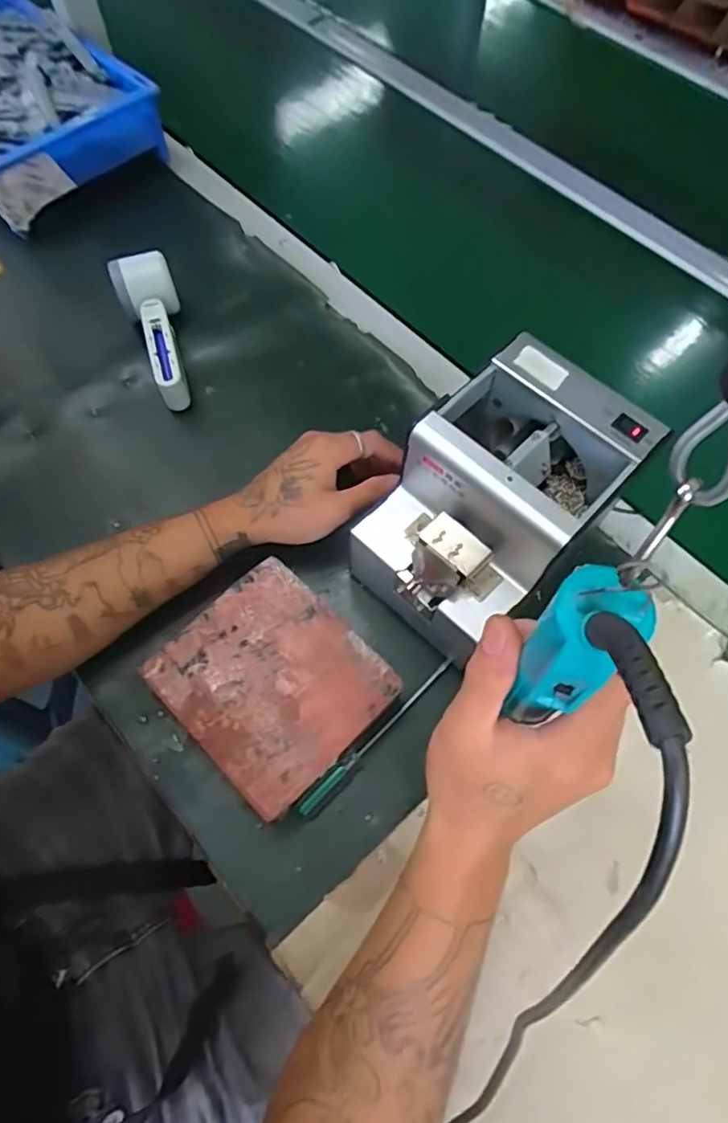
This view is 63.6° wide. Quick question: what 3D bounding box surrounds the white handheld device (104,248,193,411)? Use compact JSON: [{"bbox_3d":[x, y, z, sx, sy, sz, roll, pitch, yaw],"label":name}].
[{"bbox_3d":[-0.196,-0.223,0.565,0.054,0.050,0.157,-19,67,-11],"label":"white handheld device"}]

